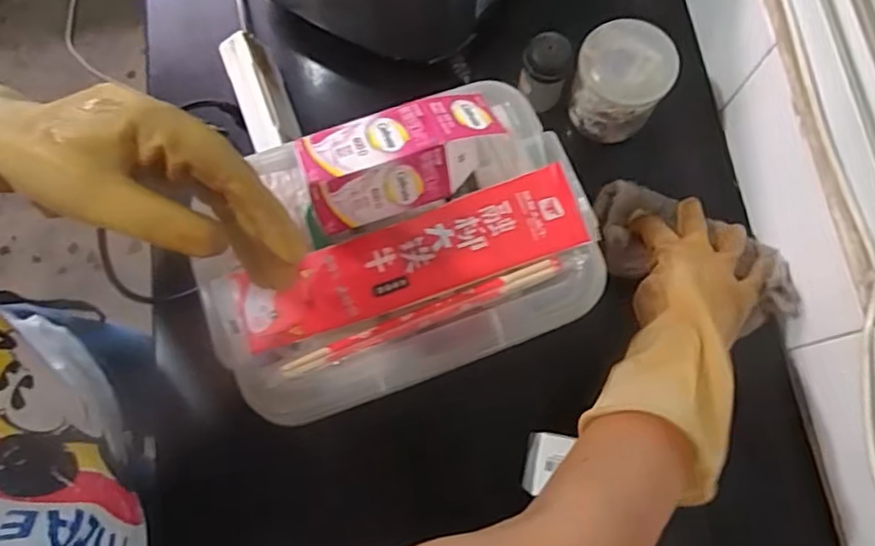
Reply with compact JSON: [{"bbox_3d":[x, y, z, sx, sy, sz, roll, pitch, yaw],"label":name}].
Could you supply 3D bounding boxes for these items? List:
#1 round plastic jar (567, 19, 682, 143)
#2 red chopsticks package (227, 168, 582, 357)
[{"bbox_3d":[0.180,-0.187,0.617,0.087,0.089,0.086,0,75,2],"label":"round plastic jar"},{"bbox_3d":[-0.017,-0.010,0.421,0.235,0.012,0.059,-19,75,-3],"label":"red chopsticks package"}]

